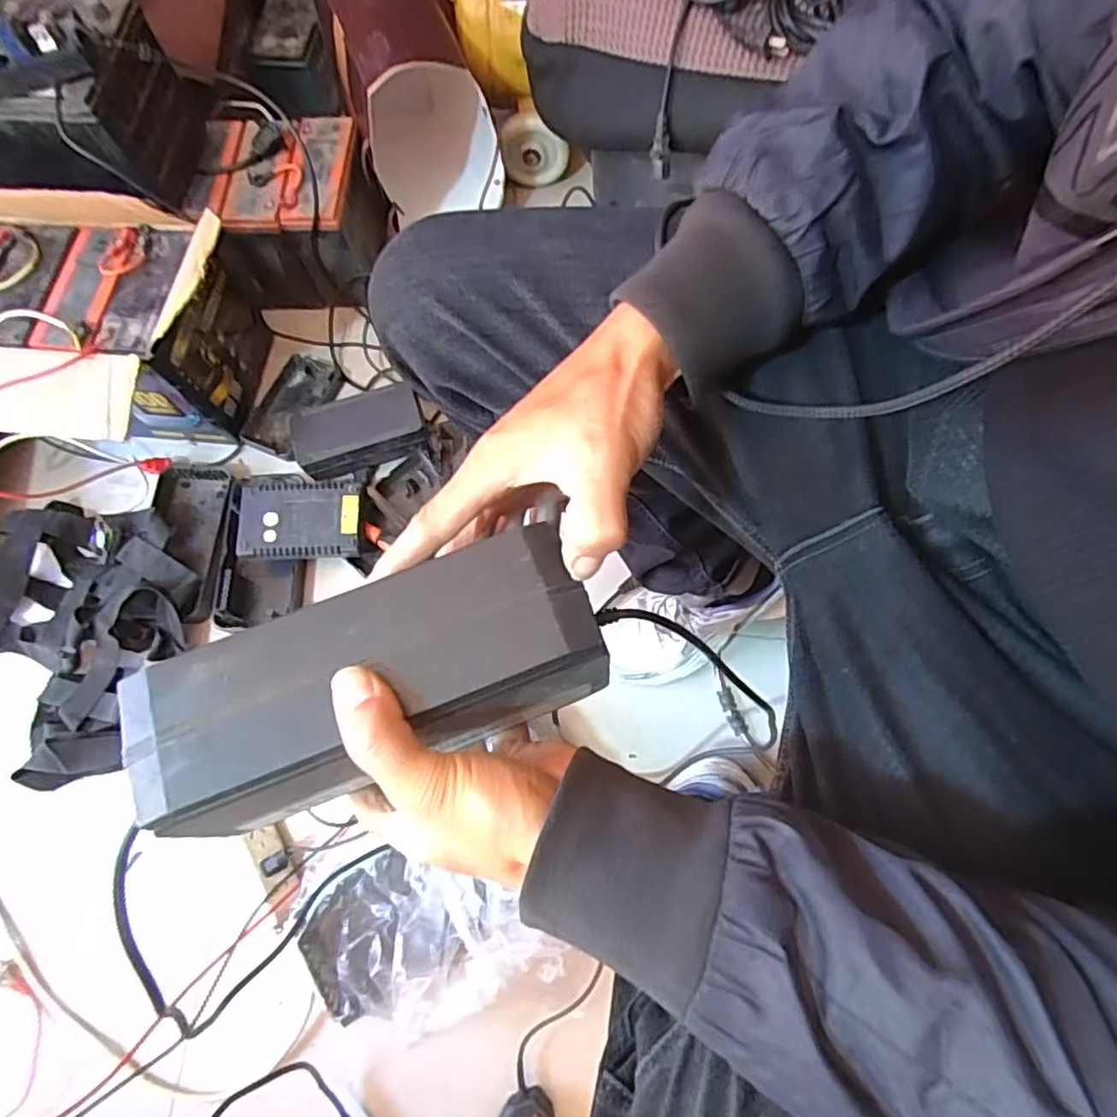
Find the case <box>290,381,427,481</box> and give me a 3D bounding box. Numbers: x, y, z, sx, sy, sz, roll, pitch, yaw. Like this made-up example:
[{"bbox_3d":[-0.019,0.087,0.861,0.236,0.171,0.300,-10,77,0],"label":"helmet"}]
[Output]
[{"bbox_3d":[-0.265,-0.168,0.877,0.168,0.079,0.081,-18,71,-4],"label":"case"}]

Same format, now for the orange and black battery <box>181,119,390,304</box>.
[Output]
[{"bbox_3d":[-0.371,-0.498,0.946,0.223,0.180,0.183,-8,71,0],"label":"orange and black battery"}]

